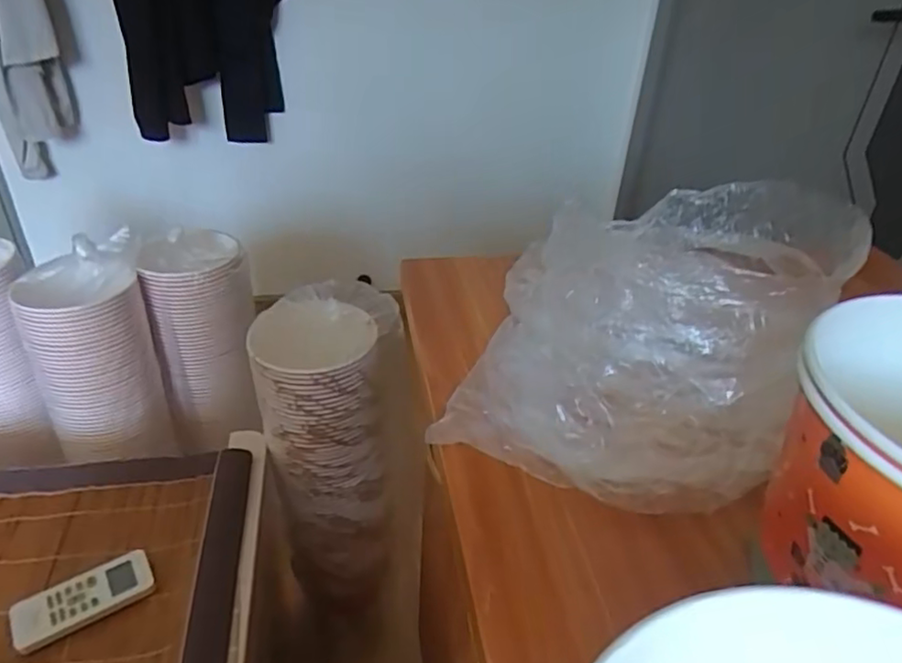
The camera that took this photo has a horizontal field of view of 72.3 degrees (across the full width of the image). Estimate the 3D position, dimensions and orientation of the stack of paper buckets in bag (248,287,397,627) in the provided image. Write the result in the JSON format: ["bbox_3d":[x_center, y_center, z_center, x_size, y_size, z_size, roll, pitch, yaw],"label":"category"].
[{"bbox_3d":[-0.181,0.151,0.898,0.177,0.386,0.163,15,35,17],"label":"stack of paper buckets in bag"}]

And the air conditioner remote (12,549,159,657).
[{"bbox_3d":[-0.382,0.279,0.644,0.127,0.015,0.056,-19,40,-31],"label":"air conditioner remote"}]

